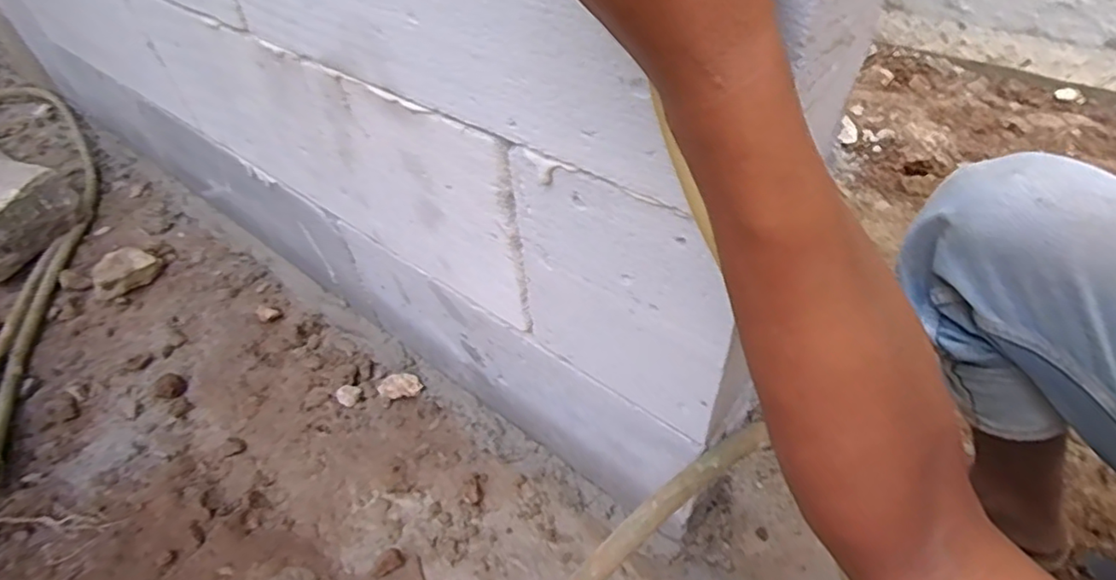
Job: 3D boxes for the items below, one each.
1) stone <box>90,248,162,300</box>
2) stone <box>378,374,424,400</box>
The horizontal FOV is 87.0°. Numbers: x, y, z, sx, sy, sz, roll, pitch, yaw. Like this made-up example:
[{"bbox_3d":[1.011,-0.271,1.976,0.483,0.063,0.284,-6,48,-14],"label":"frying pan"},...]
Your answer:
[{"bbox_3d":[-0.722,-0.032,0.977,0.063,0.043,0.105,29,55,29],"label":"stone"},{"bbox_3d":[-0.203,0.124,0.758,0.058,0.017,0.028,2,46,7],"label":"stone"}]

